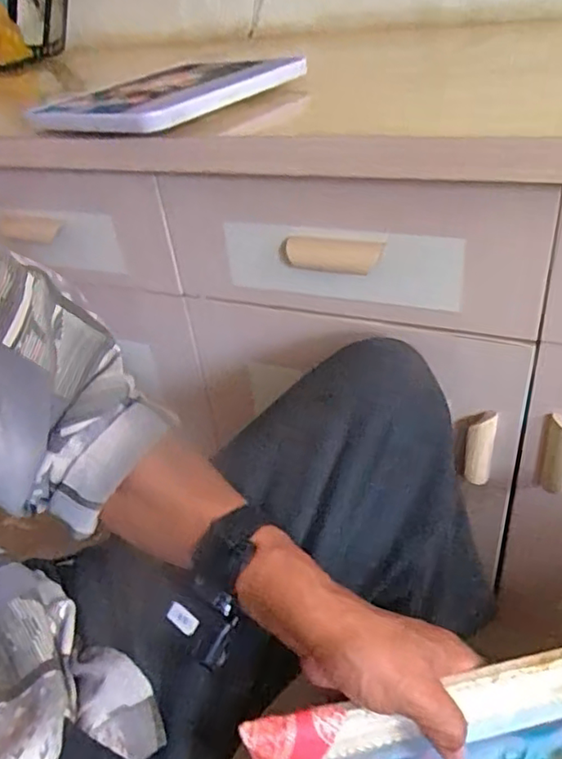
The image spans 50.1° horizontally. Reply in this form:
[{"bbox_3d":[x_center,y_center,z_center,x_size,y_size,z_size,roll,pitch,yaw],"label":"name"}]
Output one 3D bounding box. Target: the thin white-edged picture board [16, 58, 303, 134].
[{"bbox_3d":[-0.113,-0.299,0.631,0.198,0.021,0.214,16,42,30],"label":"thin white-edged picture board"}]

